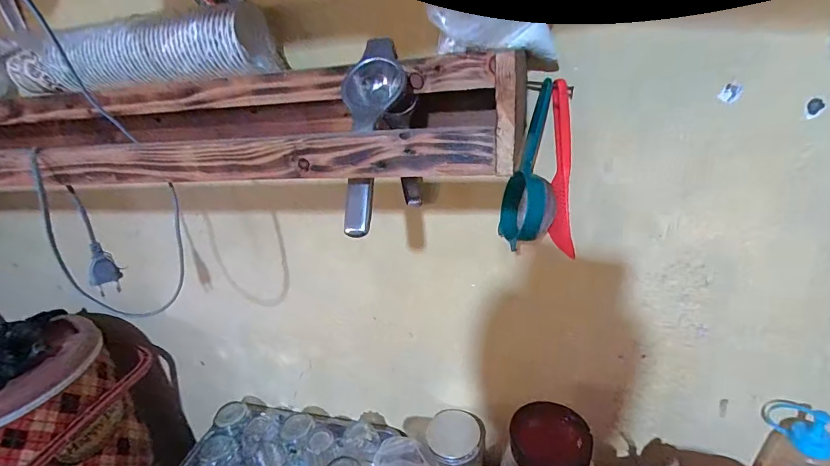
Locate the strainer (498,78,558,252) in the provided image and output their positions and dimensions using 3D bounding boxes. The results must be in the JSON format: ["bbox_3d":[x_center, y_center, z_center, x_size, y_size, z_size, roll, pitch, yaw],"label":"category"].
[{"bbox_3d":[0.127,-0.071,0.461,0.062,0.168,0.071,1,26,14],"label":"strainer"}]

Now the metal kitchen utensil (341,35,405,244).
[{"bbox_3d":[-0.045,-0.098,0.395,0.058,0.208,0.028,2,-18,14],"label":"metal kitchen utensil"}]

